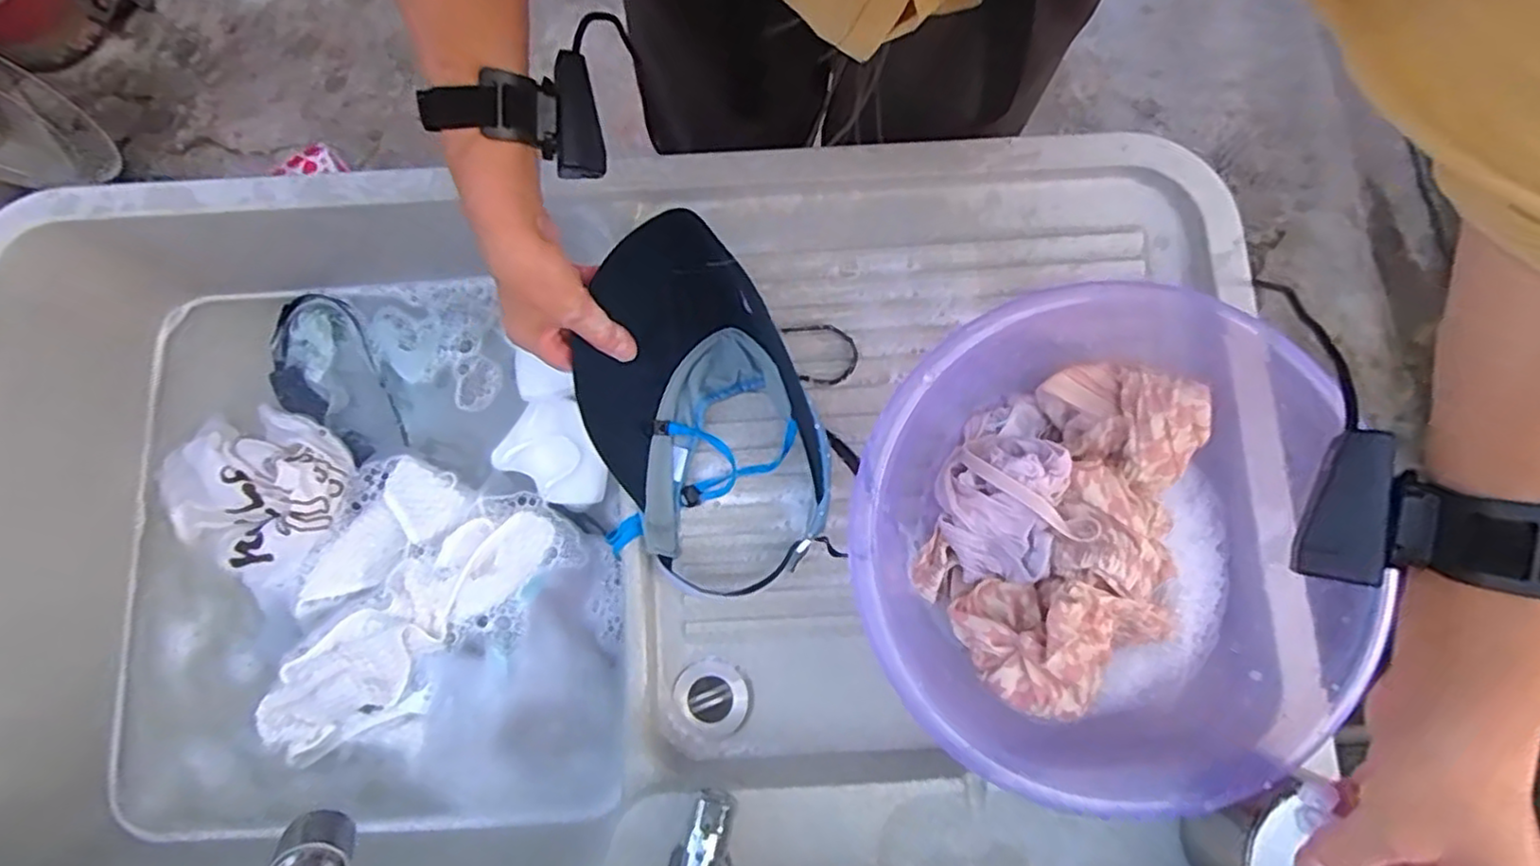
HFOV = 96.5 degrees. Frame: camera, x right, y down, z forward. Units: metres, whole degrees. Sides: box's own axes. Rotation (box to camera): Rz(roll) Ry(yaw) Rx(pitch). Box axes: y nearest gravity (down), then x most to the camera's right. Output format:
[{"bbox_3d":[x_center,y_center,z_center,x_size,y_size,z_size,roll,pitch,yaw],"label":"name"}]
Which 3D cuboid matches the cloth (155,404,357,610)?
[{"bbox_3d":[-0.482,0.048,0.622,0.189,0.041,0.155,28,81,6],"label":"cloth"}]

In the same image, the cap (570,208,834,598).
[{"bbox_3d":[-0.057,-0.024,0.515,0.156,0.066,0.256,-24,80,-3],"label":"cap"}]

